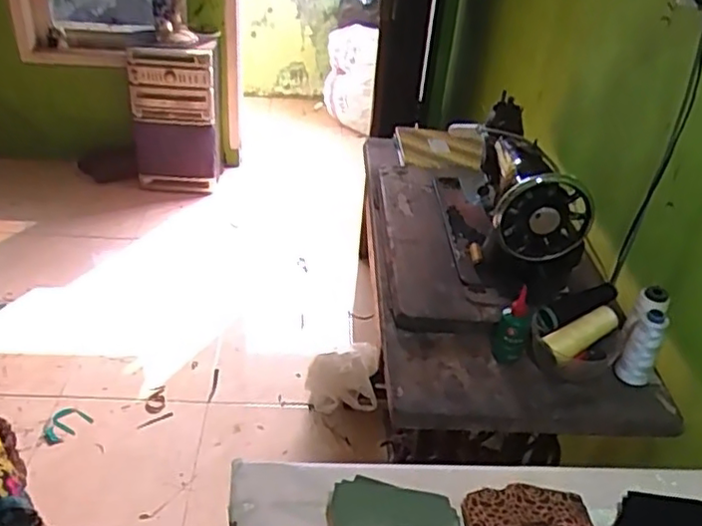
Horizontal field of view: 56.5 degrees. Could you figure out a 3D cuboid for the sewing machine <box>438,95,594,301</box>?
[{"bbox_3d":[0.261,-0.126,1.106,0.168,0.208,0.432,2,35,-5],"label":"sewing machine"}]

